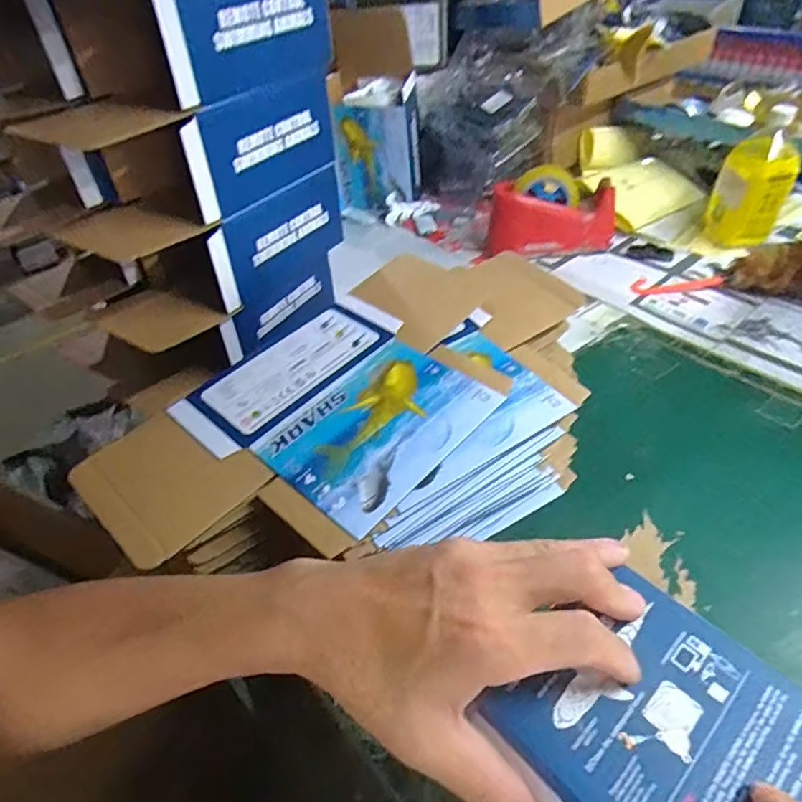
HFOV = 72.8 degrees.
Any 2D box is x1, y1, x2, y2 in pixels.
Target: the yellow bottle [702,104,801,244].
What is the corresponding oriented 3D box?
[{"bbox_3d":[0.547,-0.339,0.841,0.077,0.192,0.076,-6,44,1],"label":"yellow bottle"}]

